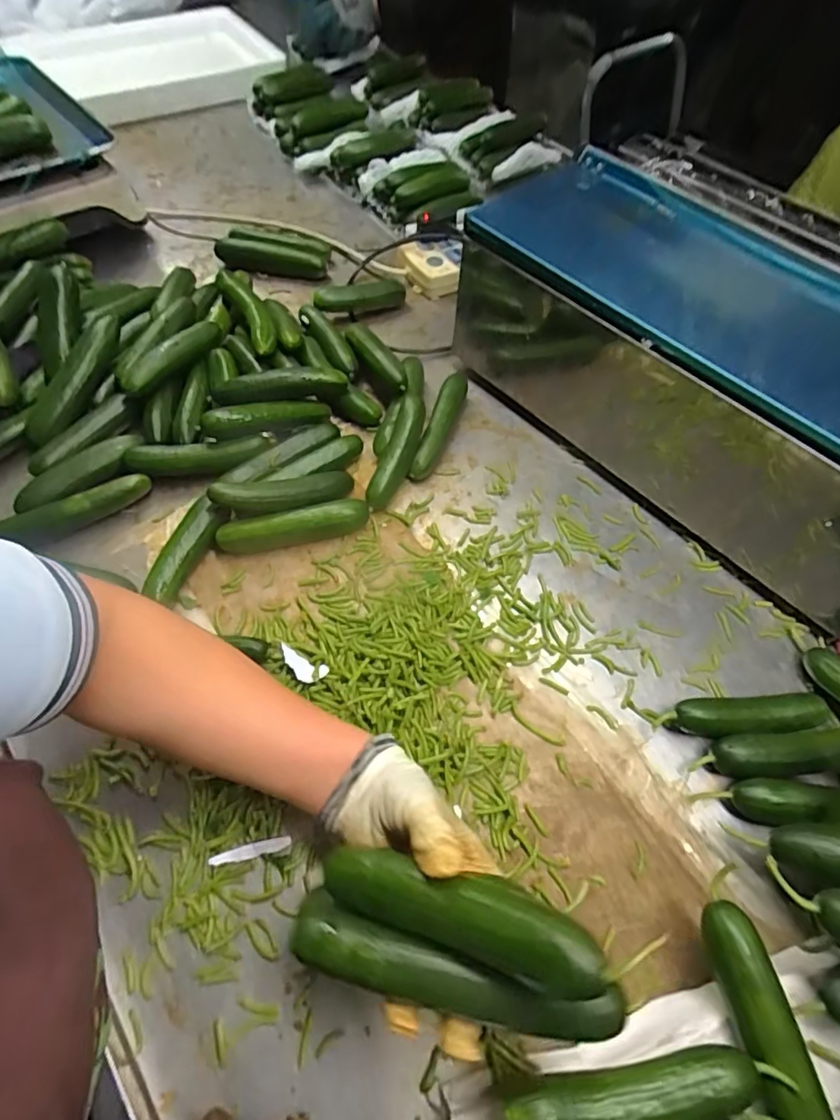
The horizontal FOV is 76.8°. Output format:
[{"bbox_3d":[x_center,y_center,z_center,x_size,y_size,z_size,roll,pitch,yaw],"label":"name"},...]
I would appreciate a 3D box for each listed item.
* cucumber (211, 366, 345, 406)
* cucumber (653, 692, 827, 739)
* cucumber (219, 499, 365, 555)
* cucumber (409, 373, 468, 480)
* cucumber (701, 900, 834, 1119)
[{"bbox_3d":[-0.147,-0.183,0.554,0.136,0.021,0.025,-10,61,-8],"label":"cucumber"},{"bbox_3d":[0.255,0.127,0.426,0.129,0.030,0.029,-2,60,-4],"label":"cucumber"},{"bbox_3d":[-0.117,-0.031,0.497,0.136,0.034,0.025,-11,61,-9],"label":"cucumber"},{"bbox_3d":[0.023,-0.146,0.573,0.024,0.032,0.146,17,61,7],"label":"cucumber"},{"bbox_3d":[0.195,0.269,0.293,0.026,0.023,0.130,-6,61,-6],"label":"cucumber"}]

